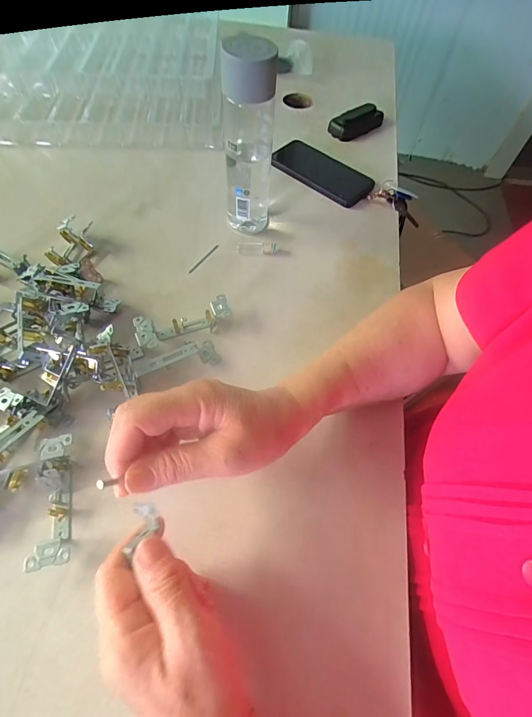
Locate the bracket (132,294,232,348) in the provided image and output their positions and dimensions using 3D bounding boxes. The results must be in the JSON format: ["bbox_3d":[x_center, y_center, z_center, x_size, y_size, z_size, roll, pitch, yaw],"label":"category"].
[{"bbox_3d":[-0.091,-0.038,0.397,0.104,0.024,0.040,-19,64,-14],"label":"bracket"}]

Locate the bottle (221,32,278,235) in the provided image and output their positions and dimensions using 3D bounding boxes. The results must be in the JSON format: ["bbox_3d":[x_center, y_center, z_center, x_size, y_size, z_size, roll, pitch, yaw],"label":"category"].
[{"bbox_3d":[-0.019,-0.245,0.412,0.057,0.205,0.063,-2,61,-5],"label":"bottle"}]

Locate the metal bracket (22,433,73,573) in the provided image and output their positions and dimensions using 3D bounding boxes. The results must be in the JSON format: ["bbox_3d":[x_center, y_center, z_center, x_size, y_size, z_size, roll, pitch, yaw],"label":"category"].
[{"bbox_3d":[-0.182,0.122,0.304,0.029,0.026,0.103,-10,62,-9],"label":"metal bracket"}]

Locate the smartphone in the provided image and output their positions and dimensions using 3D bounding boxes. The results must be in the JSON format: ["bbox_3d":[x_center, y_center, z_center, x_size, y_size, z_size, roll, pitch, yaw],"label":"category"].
[{"bbox_3d":[0.086,-0.304,0.562,0.170,0.011,0.082,38,66,16],"label":"smartphone"}]

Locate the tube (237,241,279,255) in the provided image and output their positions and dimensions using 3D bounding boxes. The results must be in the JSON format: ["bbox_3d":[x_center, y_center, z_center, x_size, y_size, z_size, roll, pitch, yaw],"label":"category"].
[{"bbox_3d":[-0.011,-0.150,0.474,0.053,0.010,0.019,2,61,-2],"label":"tube"}]

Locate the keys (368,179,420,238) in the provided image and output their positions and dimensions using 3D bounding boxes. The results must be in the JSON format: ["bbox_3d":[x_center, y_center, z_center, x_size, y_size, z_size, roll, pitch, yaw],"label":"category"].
[{"bbox_3d":[0.214,-0.237,0.558,0.052,0.107,0.028,-24,54,35],"label":"keys"}]

